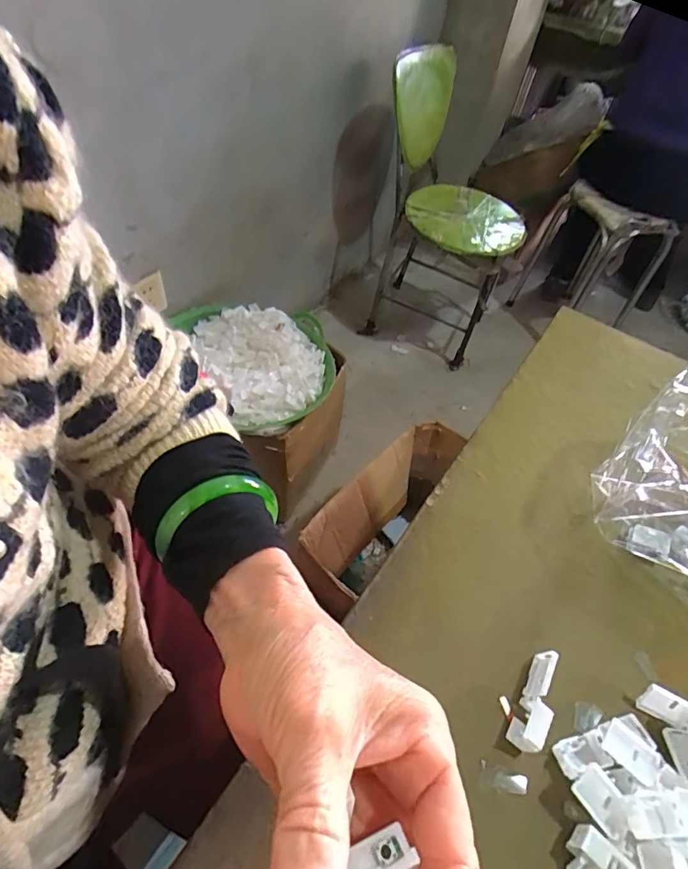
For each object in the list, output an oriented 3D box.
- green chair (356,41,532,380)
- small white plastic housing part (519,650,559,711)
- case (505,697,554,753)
[{"bbox_3d":[0.320,-0.637,1.427,0.429,0.748,0.462,23,52,12],"label":"green chair"},{"bbox_3d":[0.118,0.148,0.283,0.006,0.017,0.035,40,58,-1],"label":"small white plastic housing part"},{"bbox_3d":[0.106,0.164,0.266,0.016,0.013,0.026,32,54,18],"label":"case"}]

